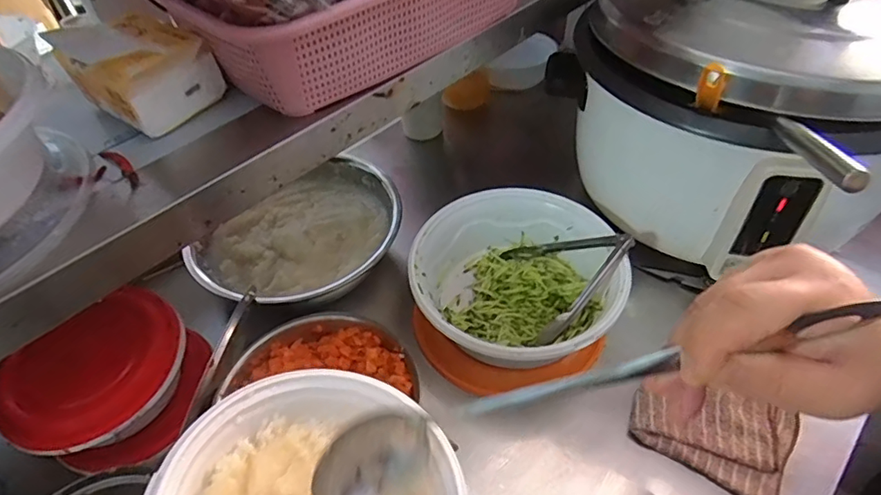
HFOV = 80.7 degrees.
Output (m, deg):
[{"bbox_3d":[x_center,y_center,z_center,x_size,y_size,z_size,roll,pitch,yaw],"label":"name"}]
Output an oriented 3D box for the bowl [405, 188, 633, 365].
[{"bbox_3d":[0.088,0.044,0.623,0.233,0.101,0.239,-2,47,2],"label":"bowl"}]

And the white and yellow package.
[{"bbox_3d":[-0.276,-0.161,0.472,0.115,0.062,0.093,26,54,24],"label":"white and yellow package"}]

